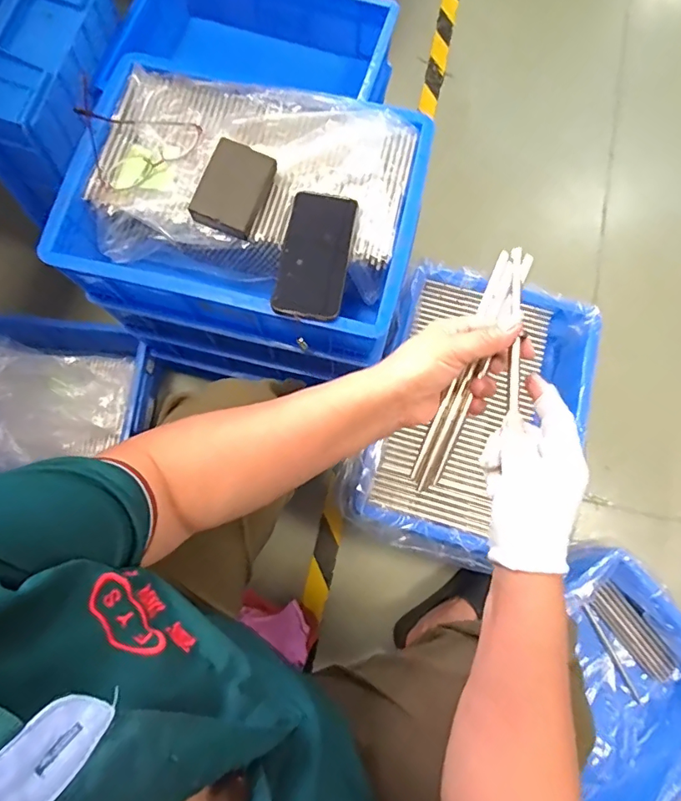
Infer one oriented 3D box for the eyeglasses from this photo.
[{"bbox_3d":[-0.257,-0.333,0.578,0.127,0.037,0.122,-39,80,-9],"label":"eyeglasses"}]

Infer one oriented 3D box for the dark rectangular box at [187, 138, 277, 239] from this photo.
[{"bbox_3d":[-0.126,-0.251,0.559,0.069,0.027,0.102,21,77,4],"label":"dark rectangular box"}]

